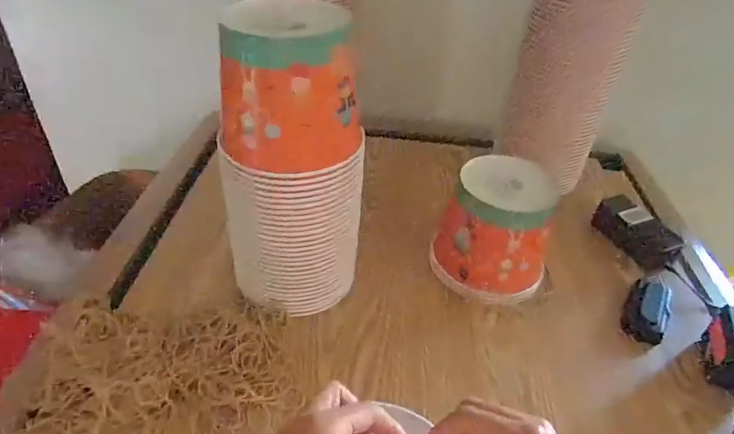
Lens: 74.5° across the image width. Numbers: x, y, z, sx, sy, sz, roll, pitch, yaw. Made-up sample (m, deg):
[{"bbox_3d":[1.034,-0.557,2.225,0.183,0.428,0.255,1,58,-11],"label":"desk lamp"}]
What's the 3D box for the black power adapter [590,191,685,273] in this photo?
[{"bbox_3d":[0.428,0.025,0.773,0.057,0.062,0.137,-14,42,-22],"label":"black power adapter"}]

